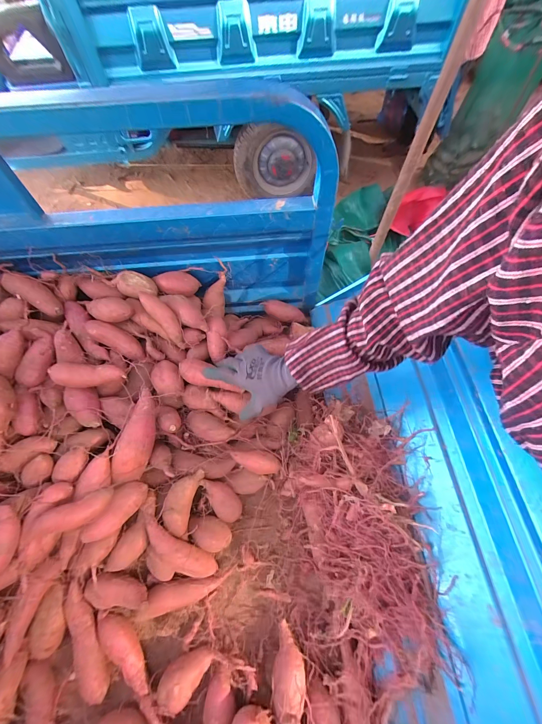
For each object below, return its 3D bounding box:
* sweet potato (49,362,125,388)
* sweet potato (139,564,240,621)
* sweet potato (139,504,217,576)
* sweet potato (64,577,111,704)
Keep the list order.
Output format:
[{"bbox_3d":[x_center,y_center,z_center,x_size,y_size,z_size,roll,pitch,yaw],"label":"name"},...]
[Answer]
[{"bbox_3d":[-0.325,0.024,0.507,0.117,0.032,0.036,0,64,-15],"label":"sweet potato"},{"bbox_3d":[-0.138,0.369,0.462,0.149,0.031,0.038,-16,66,-9],"label":"sweet potato"},{"bbox_3d":[-0.154,0.308,0.466,0.164,0.048,0.044,41,69,-5],"label":"sweet potato"},{"bbox_3d":[-0.284,0.422,0.433,0.035,0.044,0.156,-24,67,-12],"label":"sweet potato"}]

